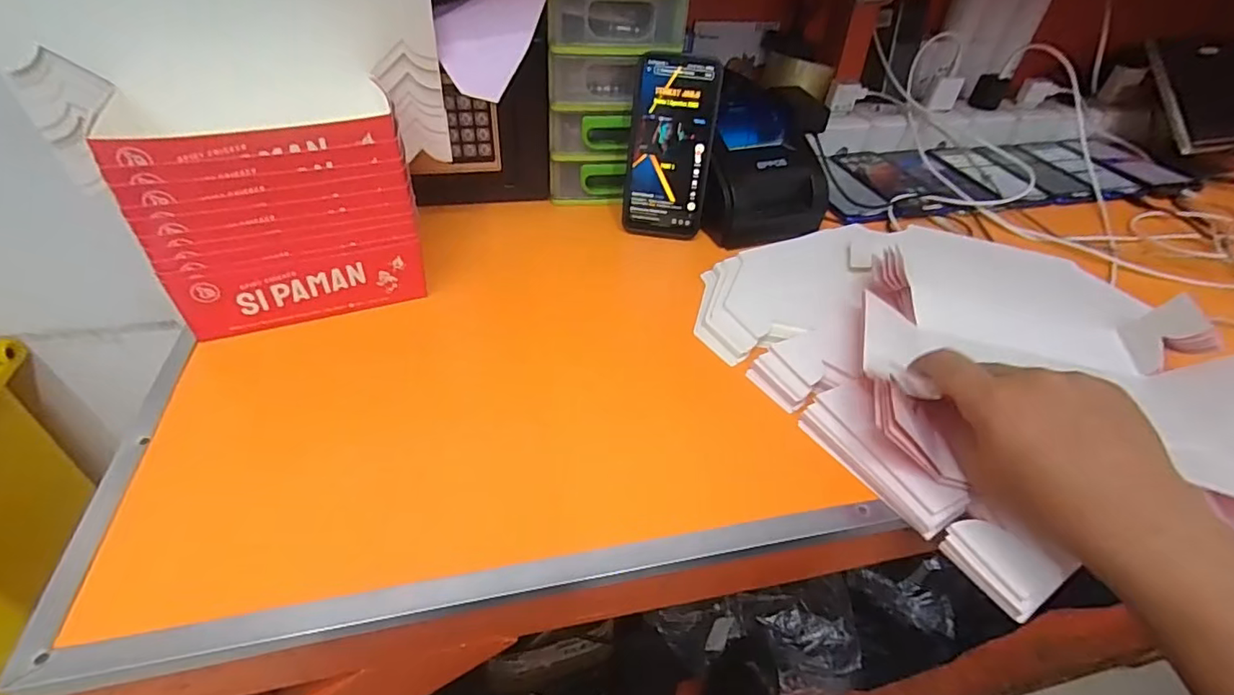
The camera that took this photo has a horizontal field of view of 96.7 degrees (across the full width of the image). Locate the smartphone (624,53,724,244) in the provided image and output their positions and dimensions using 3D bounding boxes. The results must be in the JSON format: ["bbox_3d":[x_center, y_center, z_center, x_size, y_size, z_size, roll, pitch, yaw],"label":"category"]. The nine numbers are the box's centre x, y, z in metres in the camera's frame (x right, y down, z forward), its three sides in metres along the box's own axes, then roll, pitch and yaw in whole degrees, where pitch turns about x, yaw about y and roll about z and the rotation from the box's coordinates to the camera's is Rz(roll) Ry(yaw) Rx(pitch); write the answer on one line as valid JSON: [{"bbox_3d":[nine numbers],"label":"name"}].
[{"bbox_3d":[0.054,-0.197,0.551,0.081,0.169,0.005,7,25,3],"label":"smartphone"}]

